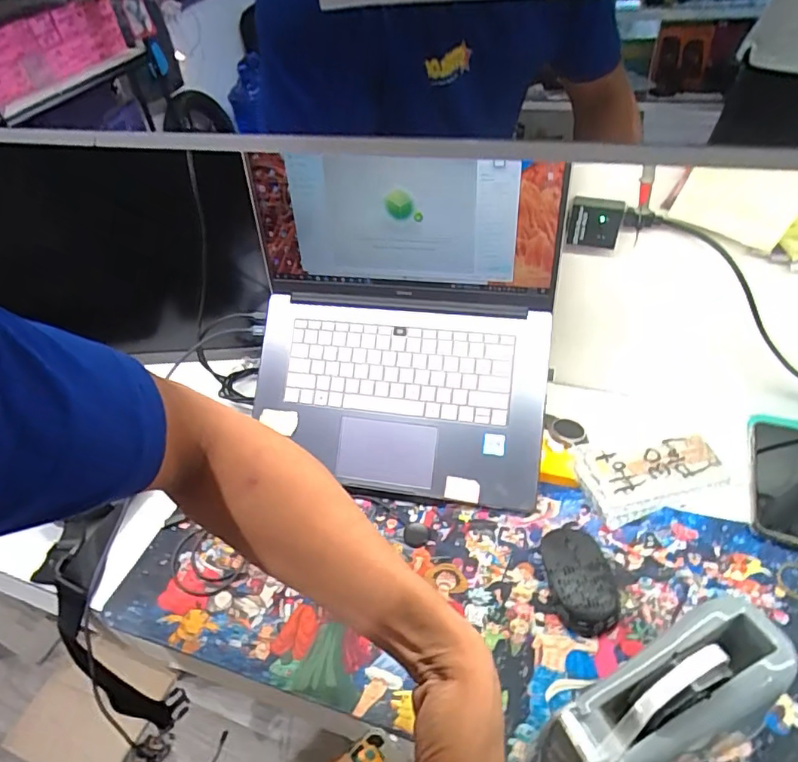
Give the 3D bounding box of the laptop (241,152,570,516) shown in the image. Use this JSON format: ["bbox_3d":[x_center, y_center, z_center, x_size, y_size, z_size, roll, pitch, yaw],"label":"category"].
[{"bbox_3d":[-0.013,-0.049,0.609,0.353,0.324,0.209,5,44,13],"label":"laptop"}]

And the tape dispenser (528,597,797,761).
[{"bbox_3d":[0.202,0.258,0.418,0.204,0.116,0.079,-24,45,-18],"label":"tape dispenser"}]

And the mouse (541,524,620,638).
[{"bbox_3d":[0.180,0.192,0.545,0.061,0.032,0.115,-8,41,-1],"label":"mouse"}]

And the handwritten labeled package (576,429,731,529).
[{"bbox_3d":[0.297,0.097,0.626,0.178,0.024,0.089,-17,43,-12],"label":"handwritten labeled package"}]

